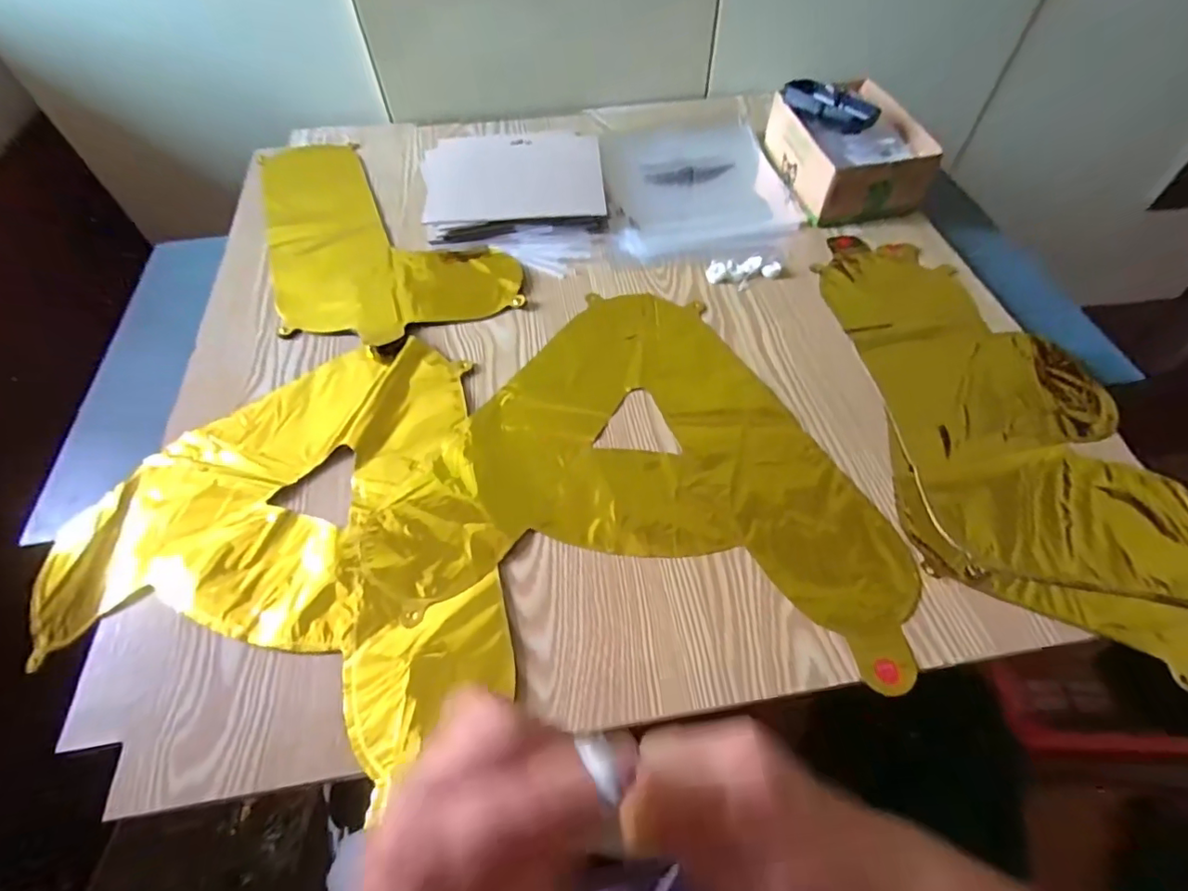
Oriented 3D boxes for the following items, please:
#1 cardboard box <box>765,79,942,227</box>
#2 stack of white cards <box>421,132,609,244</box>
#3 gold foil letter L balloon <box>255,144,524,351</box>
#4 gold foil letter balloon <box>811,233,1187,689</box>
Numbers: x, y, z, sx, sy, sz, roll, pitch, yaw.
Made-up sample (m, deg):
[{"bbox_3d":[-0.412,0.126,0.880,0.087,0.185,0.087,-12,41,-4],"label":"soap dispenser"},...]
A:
[{"bbox_3d":[0.300,-0.354,0.662,0.131,0.071,0.191,-8,56,-4],"label":"cardboard box"},{"bbox_3d":[-0.094,-0.306,0.640,0.204,0.021,0.168,-5,56,-2],"label":"stack of white cards"},{"bbox_3d":[-0.255,-0.261,0.642,0.241,0.005,0.394,-20,58,-12],"label":"gold foil letter L balloon"},{"bbox_3d":[0.342,-0.041,0.474,0.207,0.014,0.422,0,56,1],"label":"gold foil letter balloon"}]

